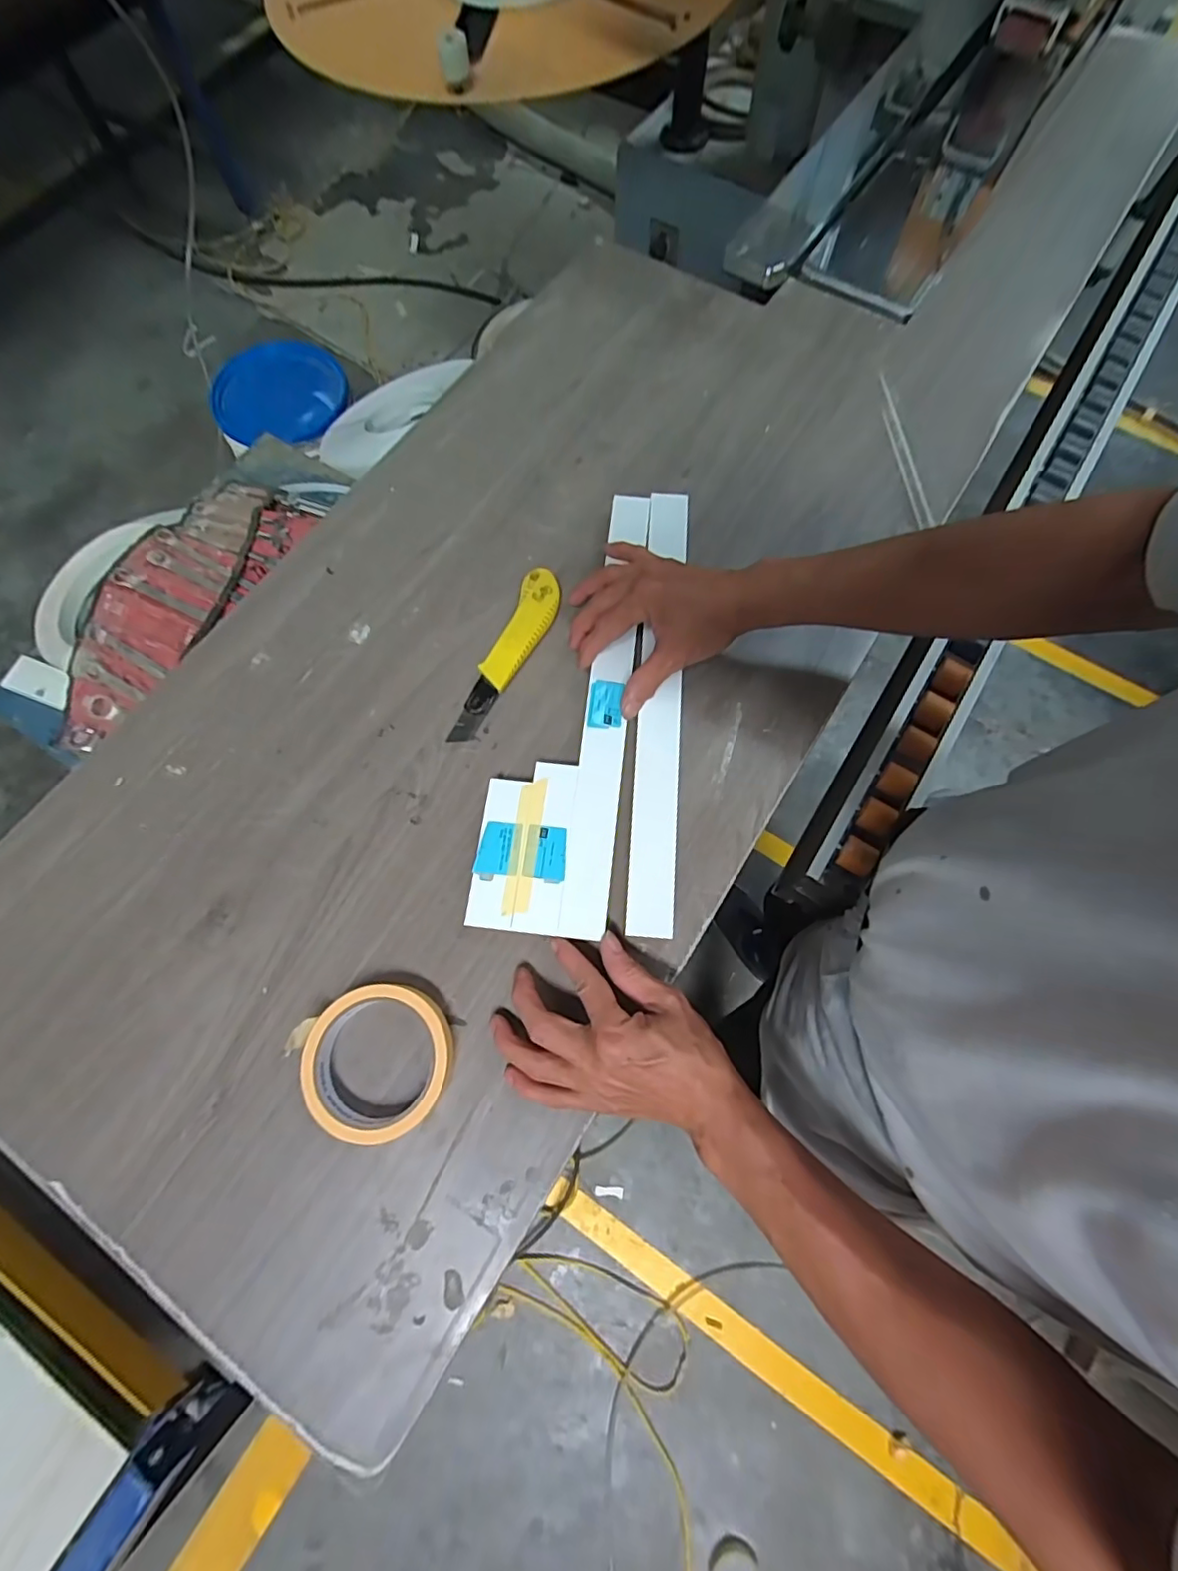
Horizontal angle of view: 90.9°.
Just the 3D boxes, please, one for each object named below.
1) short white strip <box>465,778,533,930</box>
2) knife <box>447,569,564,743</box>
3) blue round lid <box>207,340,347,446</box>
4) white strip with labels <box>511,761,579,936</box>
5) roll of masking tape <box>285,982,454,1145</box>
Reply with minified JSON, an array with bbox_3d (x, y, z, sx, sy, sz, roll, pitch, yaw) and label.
[{"bbox_3d":[-0.067,0.052,0.448,0.035,0.020,0.112,8,73,2],"label":"short white strip"},{"bbox_3d":[-0.066,-0.111,0.498,0.039,0.021,0.172,20,74,6],"label":"knife"},{"bbox_3d":[-0.697,-0.894,1.310,0.277,0.026,0.244,-5,80,-11],"label":"blue round lid"},{"bbox_3d":[-0.033,0.048,0.450,0.034,0.019,0.130,6,73,2],"label":"white strip with labels"},{"bbox_3d":[-0.145,0.188,0.399,0.097,0.029,0.097,0,73,0],"label":"roll of masking tape"}]

